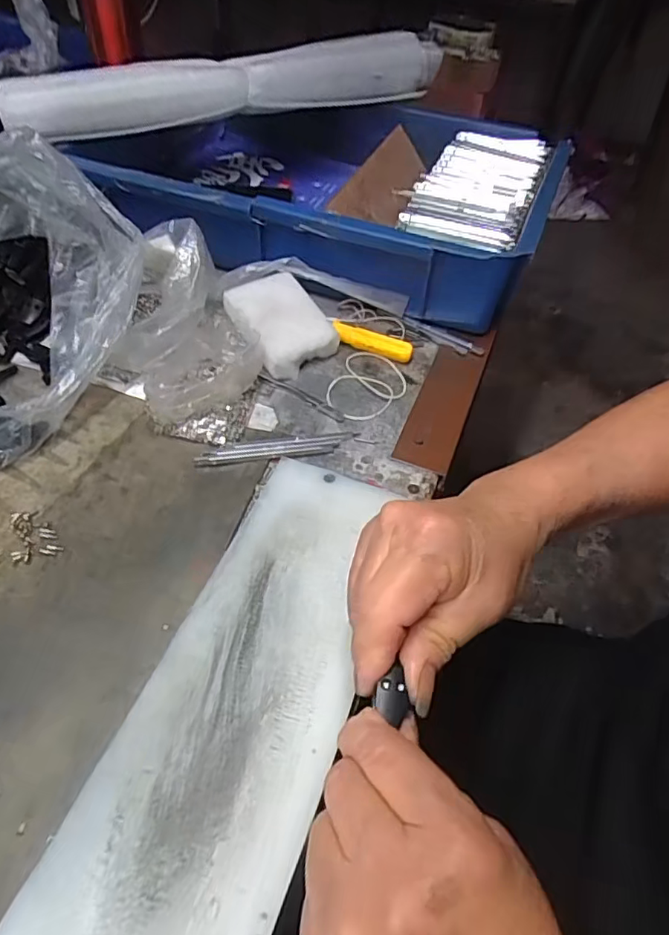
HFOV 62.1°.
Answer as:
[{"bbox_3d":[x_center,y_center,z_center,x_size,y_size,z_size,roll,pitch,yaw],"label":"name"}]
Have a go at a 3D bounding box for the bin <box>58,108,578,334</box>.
[{"bbox_3d":[-0.011,-0.271,0.548,0.404,0.087,0.276,17,50,11],"label":"bin"}]

